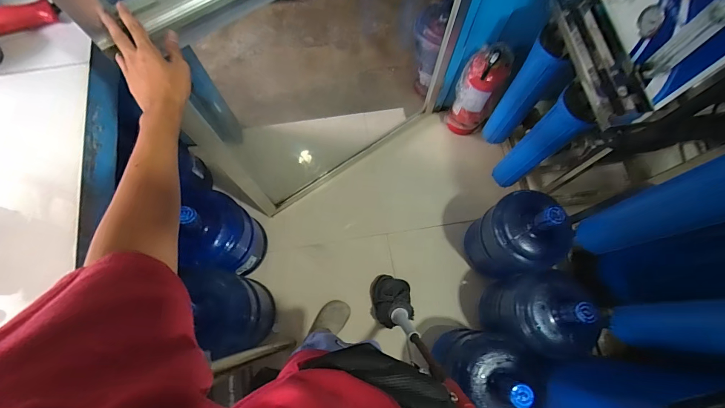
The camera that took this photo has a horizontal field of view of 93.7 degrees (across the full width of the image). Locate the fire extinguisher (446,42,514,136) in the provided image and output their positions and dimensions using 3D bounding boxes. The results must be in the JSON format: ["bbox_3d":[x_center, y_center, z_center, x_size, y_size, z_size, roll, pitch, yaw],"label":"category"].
[{"bbox_3d":[0.445,-0.429,1.352,0.166,0.447,0.124,28,74,9],"label":"fire extinguisher"}]

